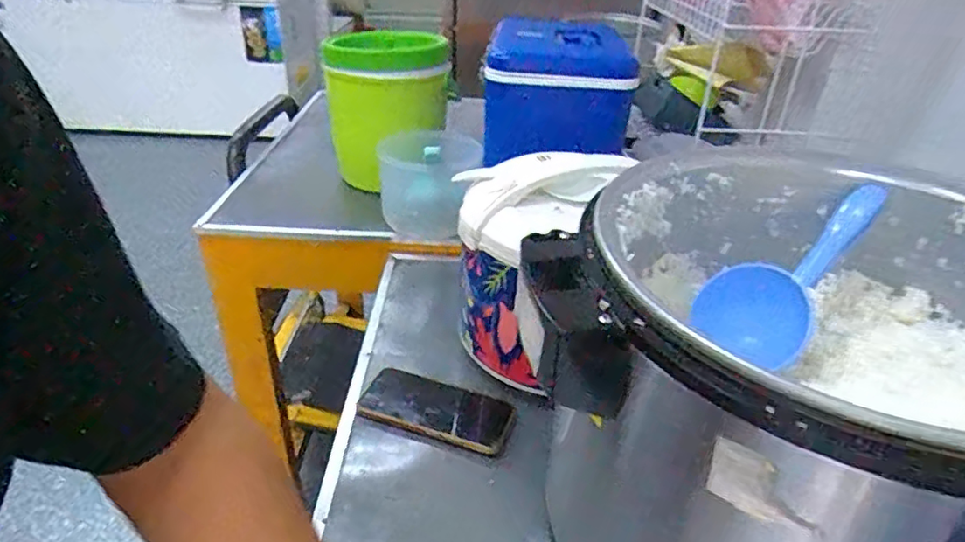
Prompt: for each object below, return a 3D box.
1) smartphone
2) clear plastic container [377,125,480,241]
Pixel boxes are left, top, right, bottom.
[{"bbox_3d":[-0.050,0.156,0.678,0.174,0.013,0.080,12,36,16],"label":"smartphone"},{"bbox_3d":[-0.080,-0.149,0.981,0.156,0.152,0.169,5,31,4],"label":"clear plastic container"}]

